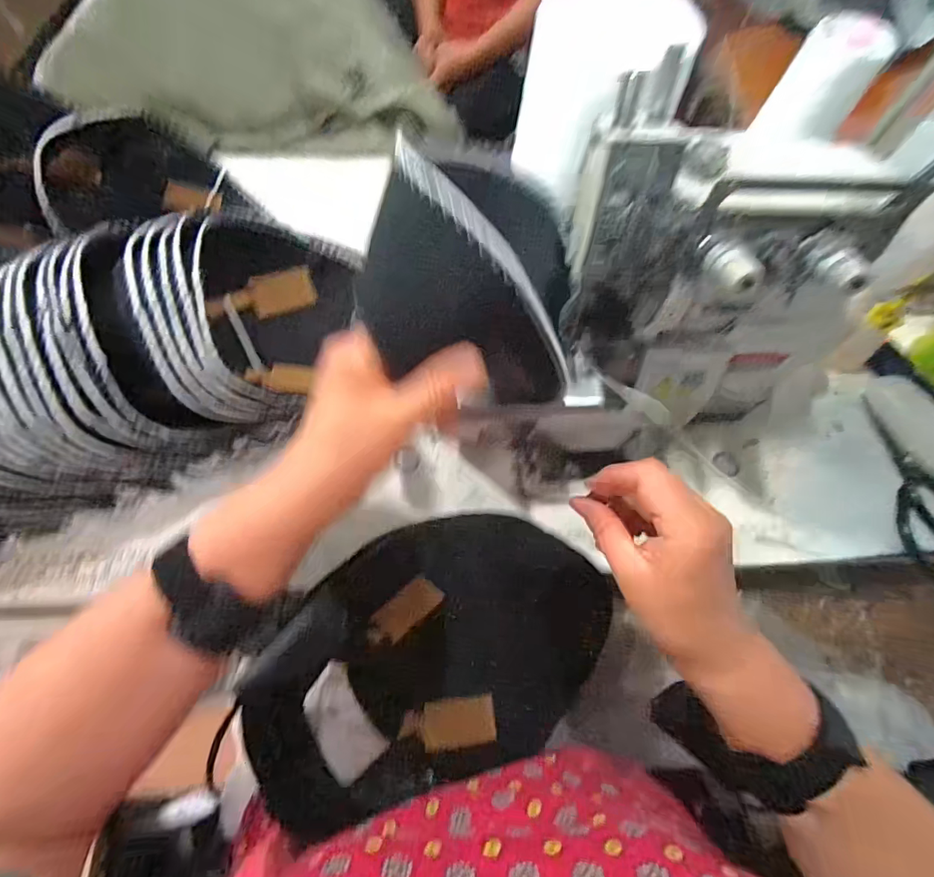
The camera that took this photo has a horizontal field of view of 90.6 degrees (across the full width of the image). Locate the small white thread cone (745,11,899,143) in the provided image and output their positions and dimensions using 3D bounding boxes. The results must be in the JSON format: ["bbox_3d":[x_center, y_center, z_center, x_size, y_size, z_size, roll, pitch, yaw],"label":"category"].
[{"bbox_3d":[0.362,-0.360,0.468,0.080,0.091,0.068,37,69,14],"label":"small white thread cone"}]

